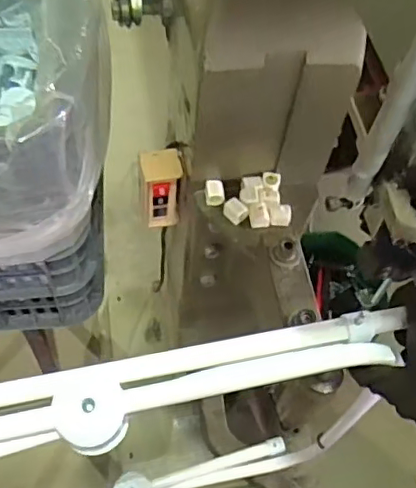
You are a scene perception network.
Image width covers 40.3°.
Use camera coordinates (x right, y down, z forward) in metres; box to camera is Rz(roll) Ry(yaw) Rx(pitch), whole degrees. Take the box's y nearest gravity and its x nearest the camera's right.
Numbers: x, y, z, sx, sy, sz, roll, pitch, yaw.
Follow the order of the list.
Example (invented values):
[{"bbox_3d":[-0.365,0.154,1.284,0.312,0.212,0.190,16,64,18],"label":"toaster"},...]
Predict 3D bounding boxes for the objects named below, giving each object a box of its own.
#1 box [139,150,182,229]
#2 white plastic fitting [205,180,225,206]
[{"bbox_3d":[-0.061,-0.069,0.732,0.053,0.112,0.043,-2,58,-6],"label":"box"},{"bbox_3d":[0.008,-0.058,0.645,0.022,0.017,0.024,2,58,-4],"label":"white plastic fitting"}]

